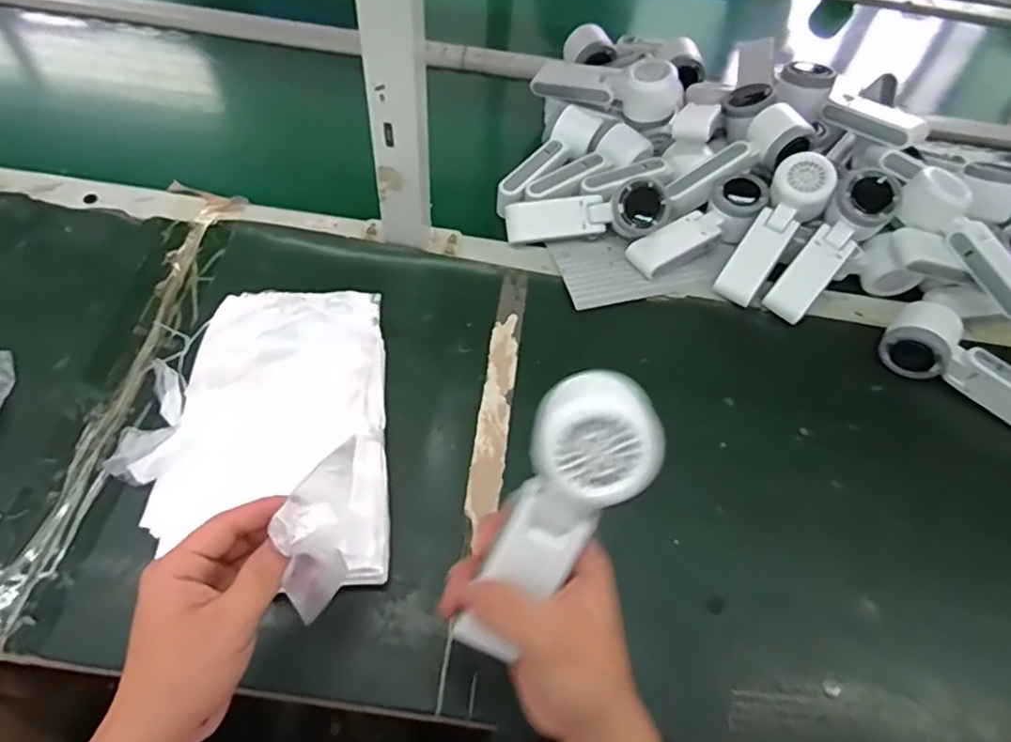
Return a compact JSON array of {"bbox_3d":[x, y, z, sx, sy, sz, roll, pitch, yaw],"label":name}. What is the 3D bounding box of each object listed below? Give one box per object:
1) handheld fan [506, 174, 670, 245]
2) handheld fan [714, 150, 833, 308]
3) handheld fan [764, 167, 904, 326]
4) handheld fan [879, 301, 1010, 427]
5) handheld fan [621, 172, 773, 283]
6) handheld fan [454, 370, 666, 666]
[{"bbox_3d":[0.084,-0.165,0.652,0.166,0.048,0.052,0,61,-5],"label":"handheld fan"},{"bbox_3d":[0.273,-0.142,0.644,0.055,0.041,0.166,33,91,14],"label":"handheld fan"},{"bbox_3d":[0.326,-0.127,0.633,0.056,0.049,0.179,38,91,16],"label":"handheld fan"},{"bbox_3d":[0.444,-0.007,0.599,0.165,0.047,0.070,26,62,10],"label":"handheld fan"},{"bbox_3d":[0.210,-0.154,0.663,0.179,0.046,0.055,-32,68,-20],"label":"handheld fan"},{"bbox_3d":[0.022,0.081,0.334,0.060,0.037,0.166,32,107,13],"label":"handheld fan"}]

